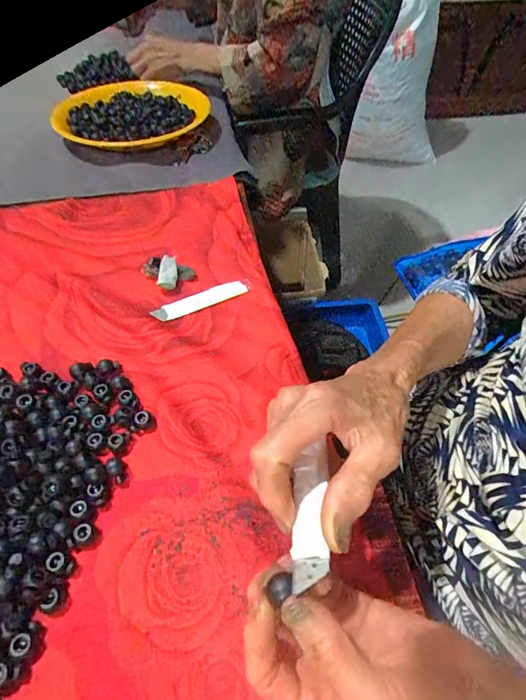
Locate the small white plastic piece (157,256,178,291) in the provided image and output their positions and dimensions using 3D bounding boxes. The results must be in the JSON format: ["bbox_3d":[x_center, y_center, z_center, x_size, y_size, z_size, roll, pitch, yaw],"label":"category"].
[{"bbox_3d":[-0.102,-0.085,0.429,0.017,0.015,0.039,2,65,1],"label":"small white plastic piece"}]

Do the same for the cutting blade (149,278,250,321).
[{"bbox_3d":[-0.063,-0.055,0.422,0.107,0.004,0.020,-25,56,-19],"label":"cutting blade"}]

